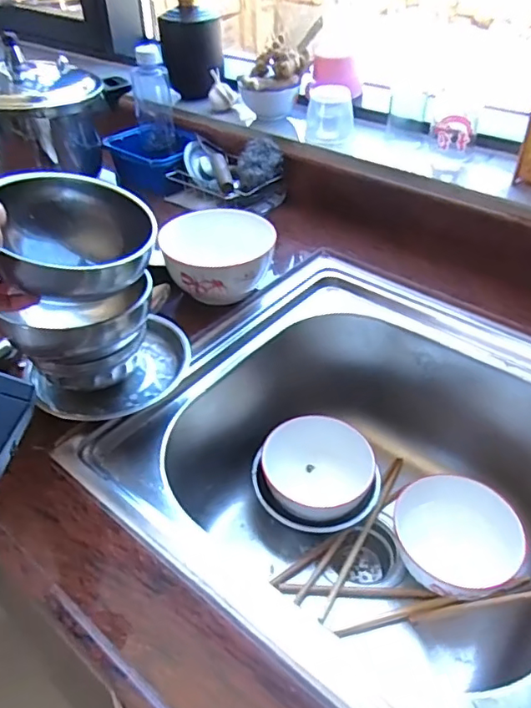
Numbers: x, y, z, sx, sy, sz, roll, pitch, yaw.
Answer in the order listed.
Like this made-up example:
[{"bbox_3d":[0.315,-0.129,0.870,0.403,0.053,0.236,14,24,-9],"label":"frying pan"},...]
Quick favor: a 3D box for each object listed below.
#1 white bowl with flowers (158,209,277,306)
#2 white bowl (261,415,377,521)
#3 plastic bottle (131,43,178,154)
[{"bbox_3d":[-0.052,-0.106,0.608,0.120,0.067,0.113,-1,41,1],"label":"white bowl with flowers"},{"bbox_3d":[0.063,0.155,0.664,0.121,0.072,0.127,-1,41,1],"label":"white bowl"},{"bbox_3d":[-0.175,-0.398,0.841,0.057,0.134,0.066,-10,42,-10],"label":"plastic bottle"}]

